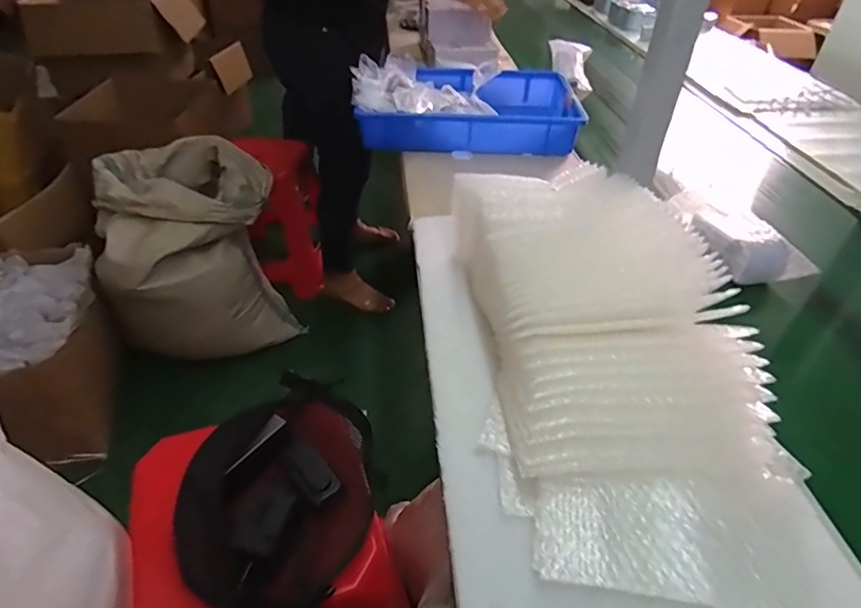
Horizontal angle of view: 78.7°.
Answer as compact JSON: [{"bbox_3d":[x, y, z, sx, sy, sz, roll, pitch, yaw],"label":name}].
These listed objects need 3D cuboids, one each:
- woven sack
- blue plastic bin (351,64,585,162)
[{"bbox_3d":[-0.690,-0.150,1.550,0.474,0.497,0.403,-20,45,-23],"label":"woven sack"},{"bbox_3d":[0.082,-0.412,1.095,0.415,0.078,0.299,1,40,0],"label":"blue plastic bin"}]

